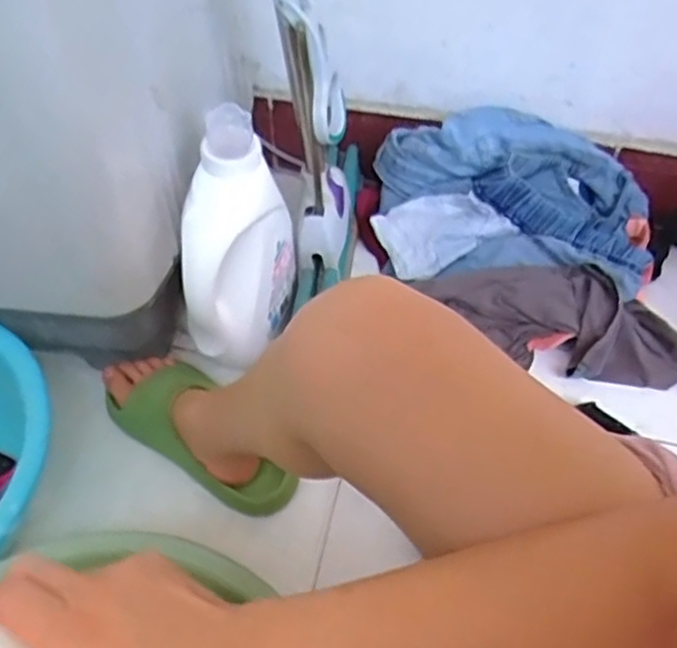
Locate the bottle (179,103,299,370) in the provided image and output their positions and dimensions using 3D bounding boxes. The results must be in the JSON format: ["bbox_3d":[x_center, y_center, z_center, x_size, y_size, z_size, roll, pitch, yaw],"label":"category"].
[{"bbox_3d":[-0.115,-0.077,0.764,0.104,0.255,0.157,6,51,4],"label":"bottle"}]

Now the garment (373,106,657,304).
[{"bbox_3d":[0.236,-0.172,0.935,0.384,0.126,0.215,8,51,5],"label":"garment"}]

